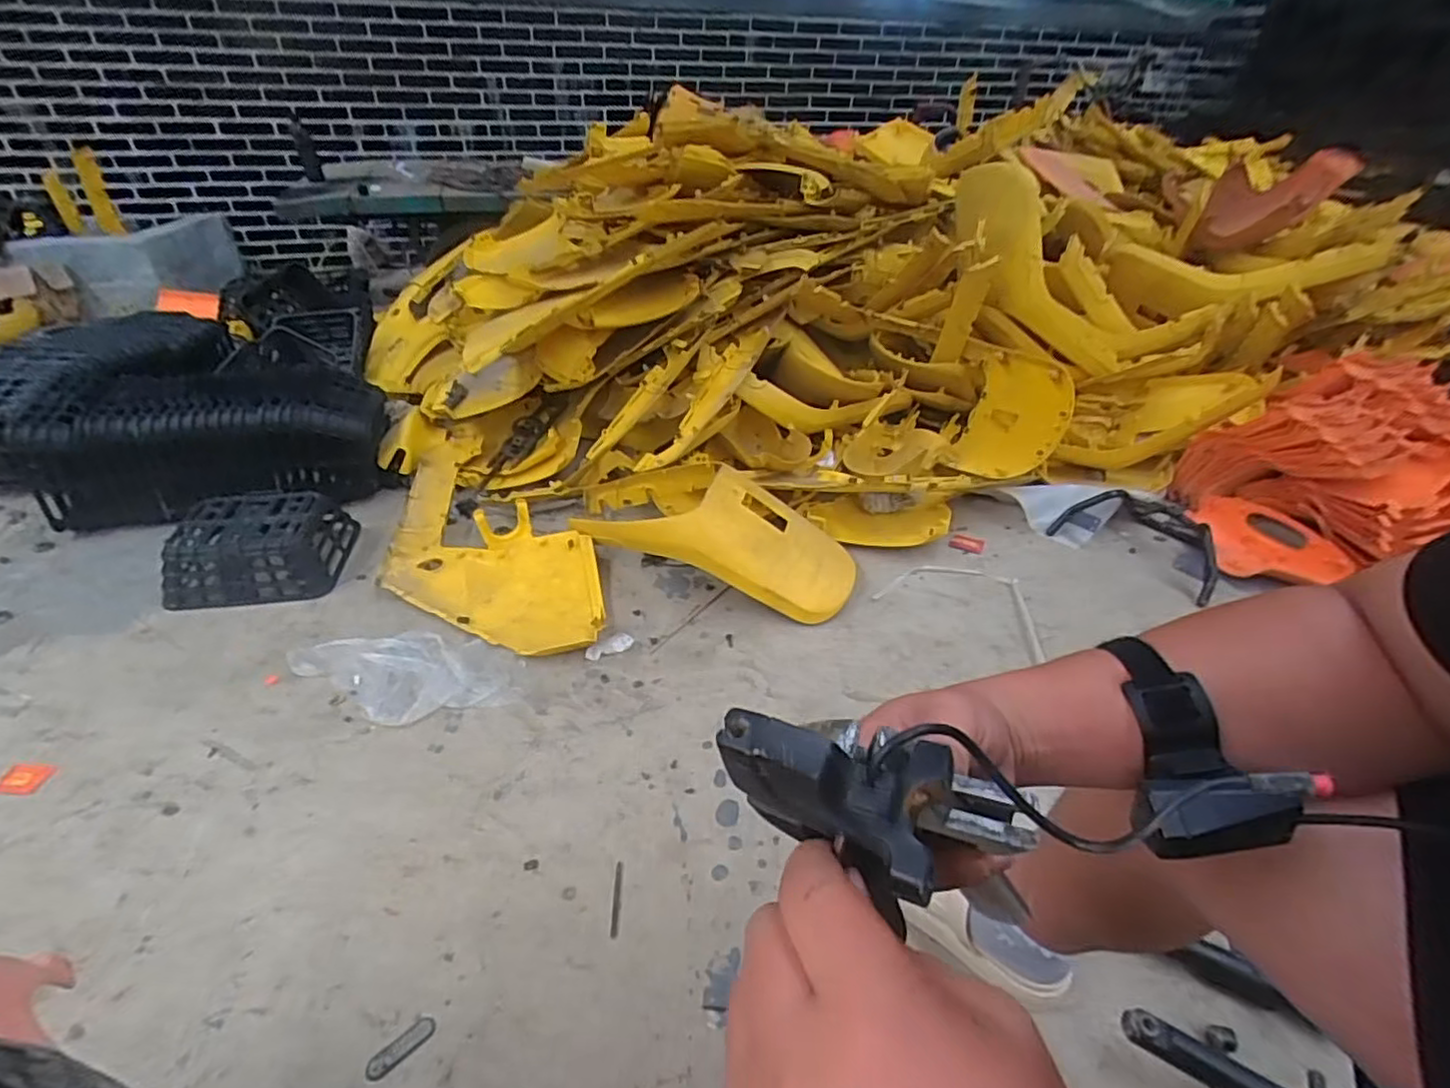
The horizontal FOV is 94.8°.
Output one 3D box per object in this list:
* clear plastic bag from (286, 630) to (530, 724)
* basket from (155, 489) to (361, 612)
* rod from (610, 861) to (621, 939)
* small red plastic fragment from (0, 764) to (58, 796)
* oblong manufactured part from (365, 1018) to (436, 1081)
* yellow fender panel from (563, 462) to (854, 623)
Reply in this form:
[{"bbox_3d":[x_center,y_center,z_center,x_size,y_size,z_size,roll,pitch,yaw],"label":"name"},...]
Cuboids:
[{"bbox_3d":[-0.561,0.226,1.160,0.416,0.017,0.187,7,37,9],"label":"clear plastic bag"},{"bbox_3d":[-0.963,0.002,1.374,0.303,0.113,0.229,-6,37,-8],"label":"basket"},{"bbox_3d":[-0.139,0.454,0.855,0.010,0.004,0.095,-1,37,-2],"label":"rod"},{"bbox_3d":[-1.044,0.348,0.992,0.064,0.008,0.052,-1,37,-1],"label":"small red plastic fragment"},{"bbox_3d":[-0.350,0.546,0.722,0.071,0.004,0.024,-28,45,-32],"label":"oblong manufactured part"},{"bbox_3d":[-0.006,-0.019,1.338,0.568,0.196,0.267,14,37,-5],"label":"yellow fender panel"}]

